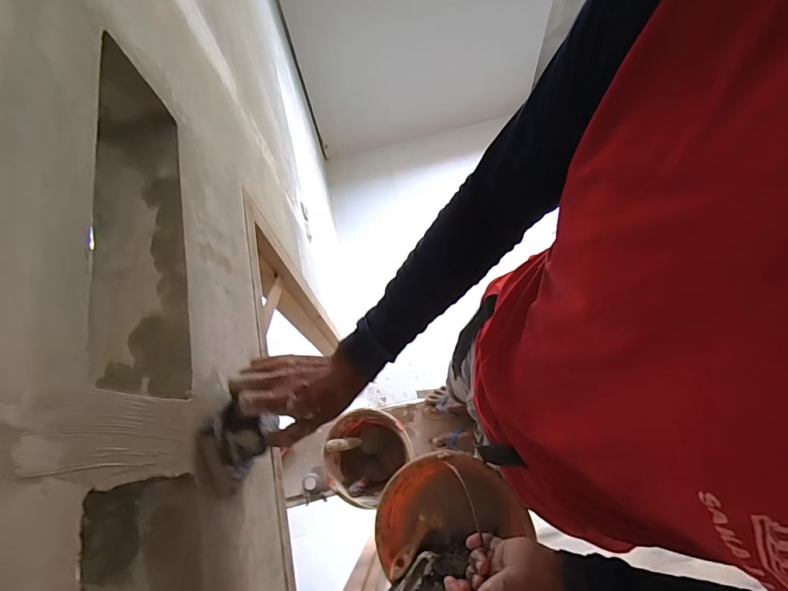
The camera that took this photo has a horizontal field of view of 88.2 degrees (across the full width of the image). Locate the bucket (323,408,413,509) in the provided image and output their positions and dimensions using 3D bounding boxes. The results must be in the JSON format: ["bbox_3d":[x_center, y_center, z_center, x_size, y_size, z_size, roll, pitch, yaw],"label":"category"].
[{"bbox_3d":[-0.093,0.501,1.311,0.246,0.191,0.264,-1,71,2],"label":"bucket"}]

